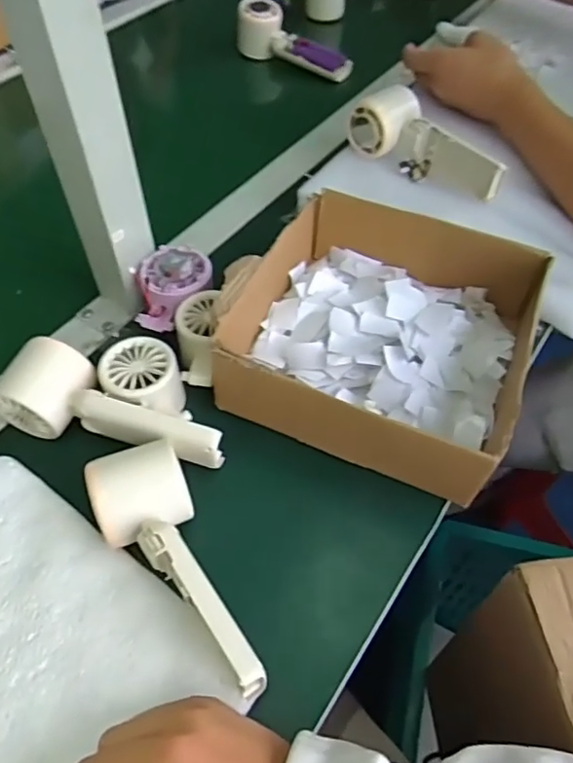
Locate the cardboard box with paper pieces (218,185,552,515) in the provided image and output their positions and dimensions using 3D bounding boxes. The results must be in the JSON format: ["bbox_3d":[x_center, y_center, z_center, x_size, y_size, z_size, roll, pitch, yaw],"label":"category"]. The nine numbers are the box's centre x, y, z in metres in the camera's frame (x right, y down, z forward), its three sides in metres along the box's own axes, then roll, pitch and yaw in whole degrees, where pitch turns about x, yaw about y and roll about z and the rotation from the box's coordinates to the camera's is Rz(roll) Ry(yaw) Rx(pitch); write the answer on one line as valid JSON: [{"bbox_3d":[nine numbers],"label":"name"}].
[{"bbox_3d":[0.078,-0.046,0.452,0.215,0.066,0.231,19,55,12],"label":"cardboard box with paper pieces"}]

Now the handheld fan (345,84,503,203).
[{"bbox_3d":[0.141,-0.232,0.564,0.161,0.049,0.059,32,59,20],"label":"handheld fan"}]

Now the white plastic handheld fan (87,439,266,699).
[{"bbox_3d":[-0.069,0.111,0.338,0.055,0.047,0.154,-20,57,-15],"label":"white plastic handheld fan"}]

